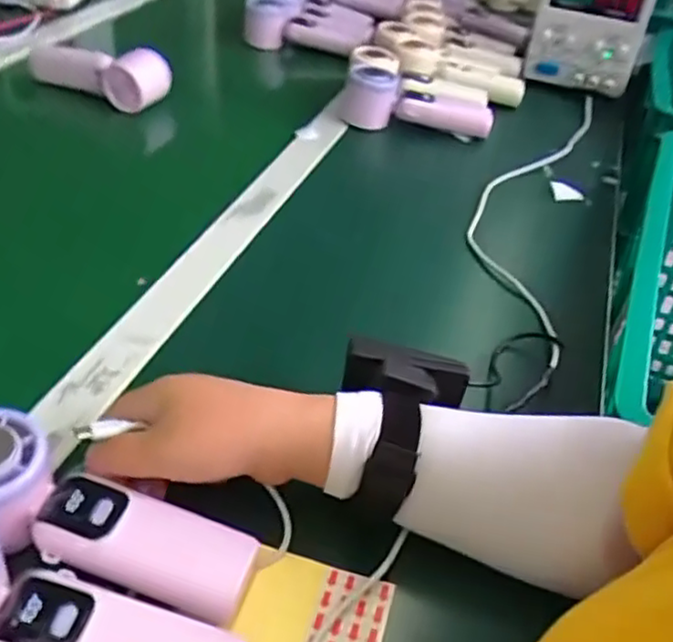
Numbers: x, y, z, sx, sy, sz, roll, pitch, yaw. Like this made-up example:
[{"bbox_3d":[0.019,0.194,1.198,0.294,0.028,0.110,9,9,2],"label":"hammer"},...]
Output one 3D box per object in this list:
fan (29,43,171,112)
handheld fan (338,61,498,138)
[{"bbox_3d":[-0.273,-0.295,0.787,0.167,0.056,0.052,22,42,17],"label":"fan"},{"bbox_3d":[0.089,-0.245,0.779,0.171,0.066,0.052,7,39,3],"label":"handheld fan"}]

